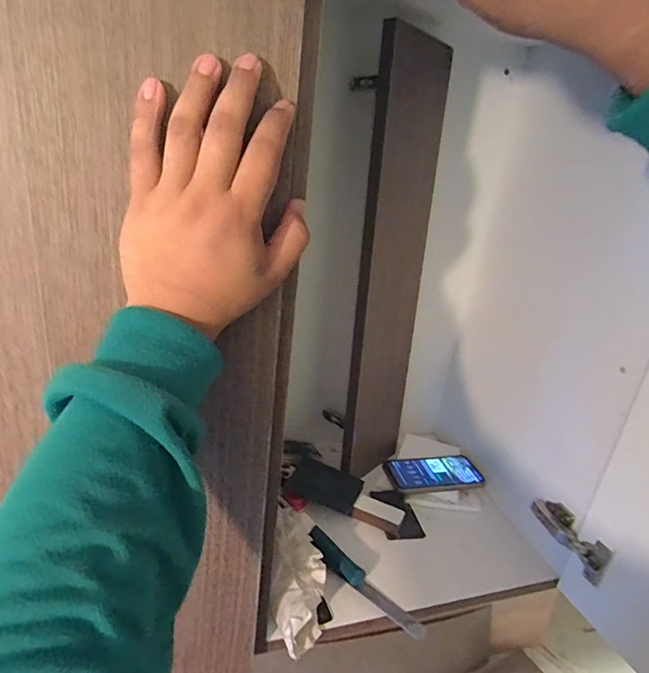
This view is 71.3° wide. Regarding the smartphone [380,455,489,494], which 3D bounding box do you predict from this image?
[{"bbox_3d":[0.193,0.239,0.787,0.162,0.015,0.079,-4,29,-18],"label":"smartphone"}]

